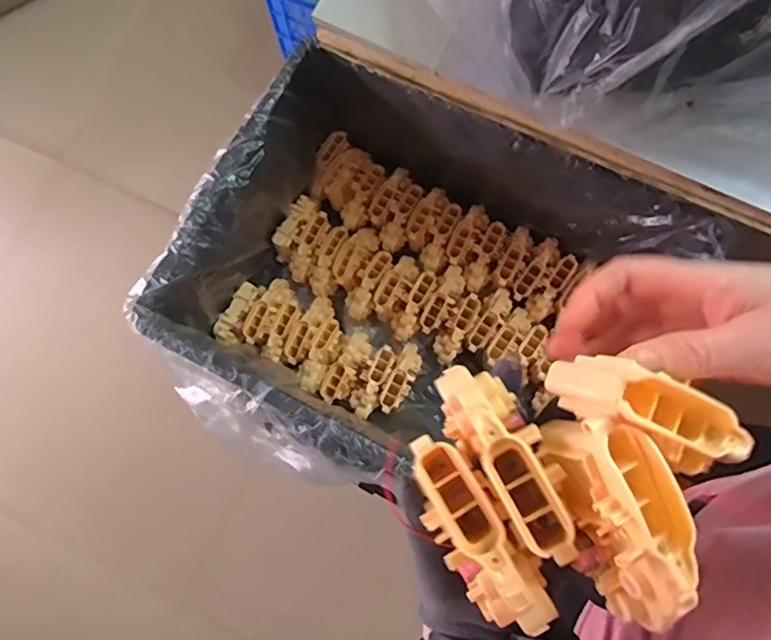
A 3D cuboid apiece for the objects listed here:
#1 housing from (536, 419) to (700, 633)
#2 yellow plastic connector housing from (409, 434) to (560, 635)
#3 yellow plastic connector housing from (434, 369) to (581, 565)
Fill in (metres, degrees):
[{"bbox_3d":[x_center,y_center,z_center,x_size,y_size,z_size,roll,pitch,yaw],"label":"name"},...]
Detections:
[{"bbox_3d":[0.107,0.091,0.235,0.040,0.042,0.098,-21,79,-4],"label":"housing"},{"bbox_3d":[0.045,0.103,0.253,0.031,0.028,0.103,-32,79,-6],"label":"yellow plastic connector housing"},{"bbox_3d":[0.058,0.063,0.258,0.038,0.028,0.104,-27,62,-5],"label":"yellow plastic connector housing"}]

